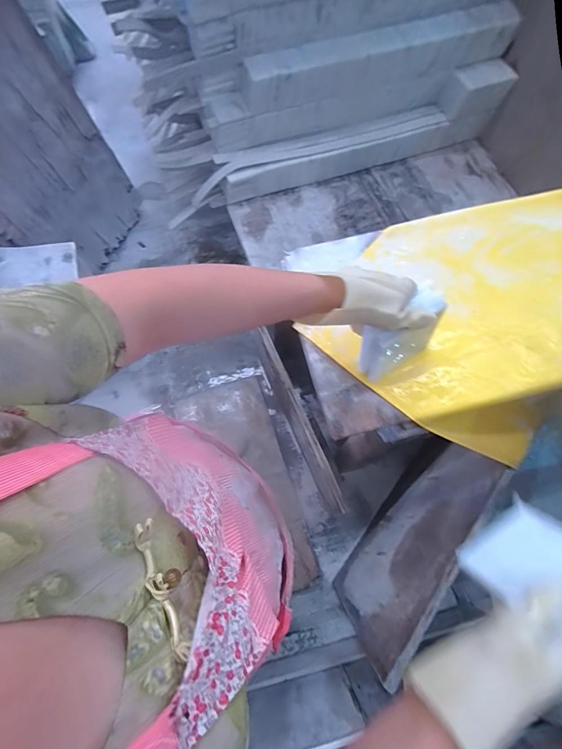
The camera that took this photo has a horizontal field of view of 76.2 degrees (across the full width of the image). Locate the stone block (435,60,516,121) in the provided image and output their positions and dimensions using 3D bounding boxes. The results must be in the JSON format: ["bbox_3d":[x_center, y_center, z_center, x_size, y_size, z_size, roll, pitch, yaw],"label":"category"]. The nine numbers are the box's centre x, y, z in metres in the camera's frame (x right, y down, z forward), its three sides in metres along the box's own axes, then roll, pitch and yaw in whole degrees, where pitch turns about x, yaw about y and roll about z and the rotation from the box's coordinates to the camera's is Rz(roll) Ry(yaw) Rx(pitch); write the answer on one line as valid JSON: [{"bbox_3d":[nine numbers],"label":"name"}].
[{"bbox_3d":[0.665,-0.973,1.229,0.224,0.104,0.099,-19,73,-6],"label":"stone block"}]

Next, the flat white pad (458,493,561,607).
[{"bbox_3d":[0.251,0.183,0.353,0.106,0.111,0.005,-32,106,-13],"label":"flat white pad"}]

